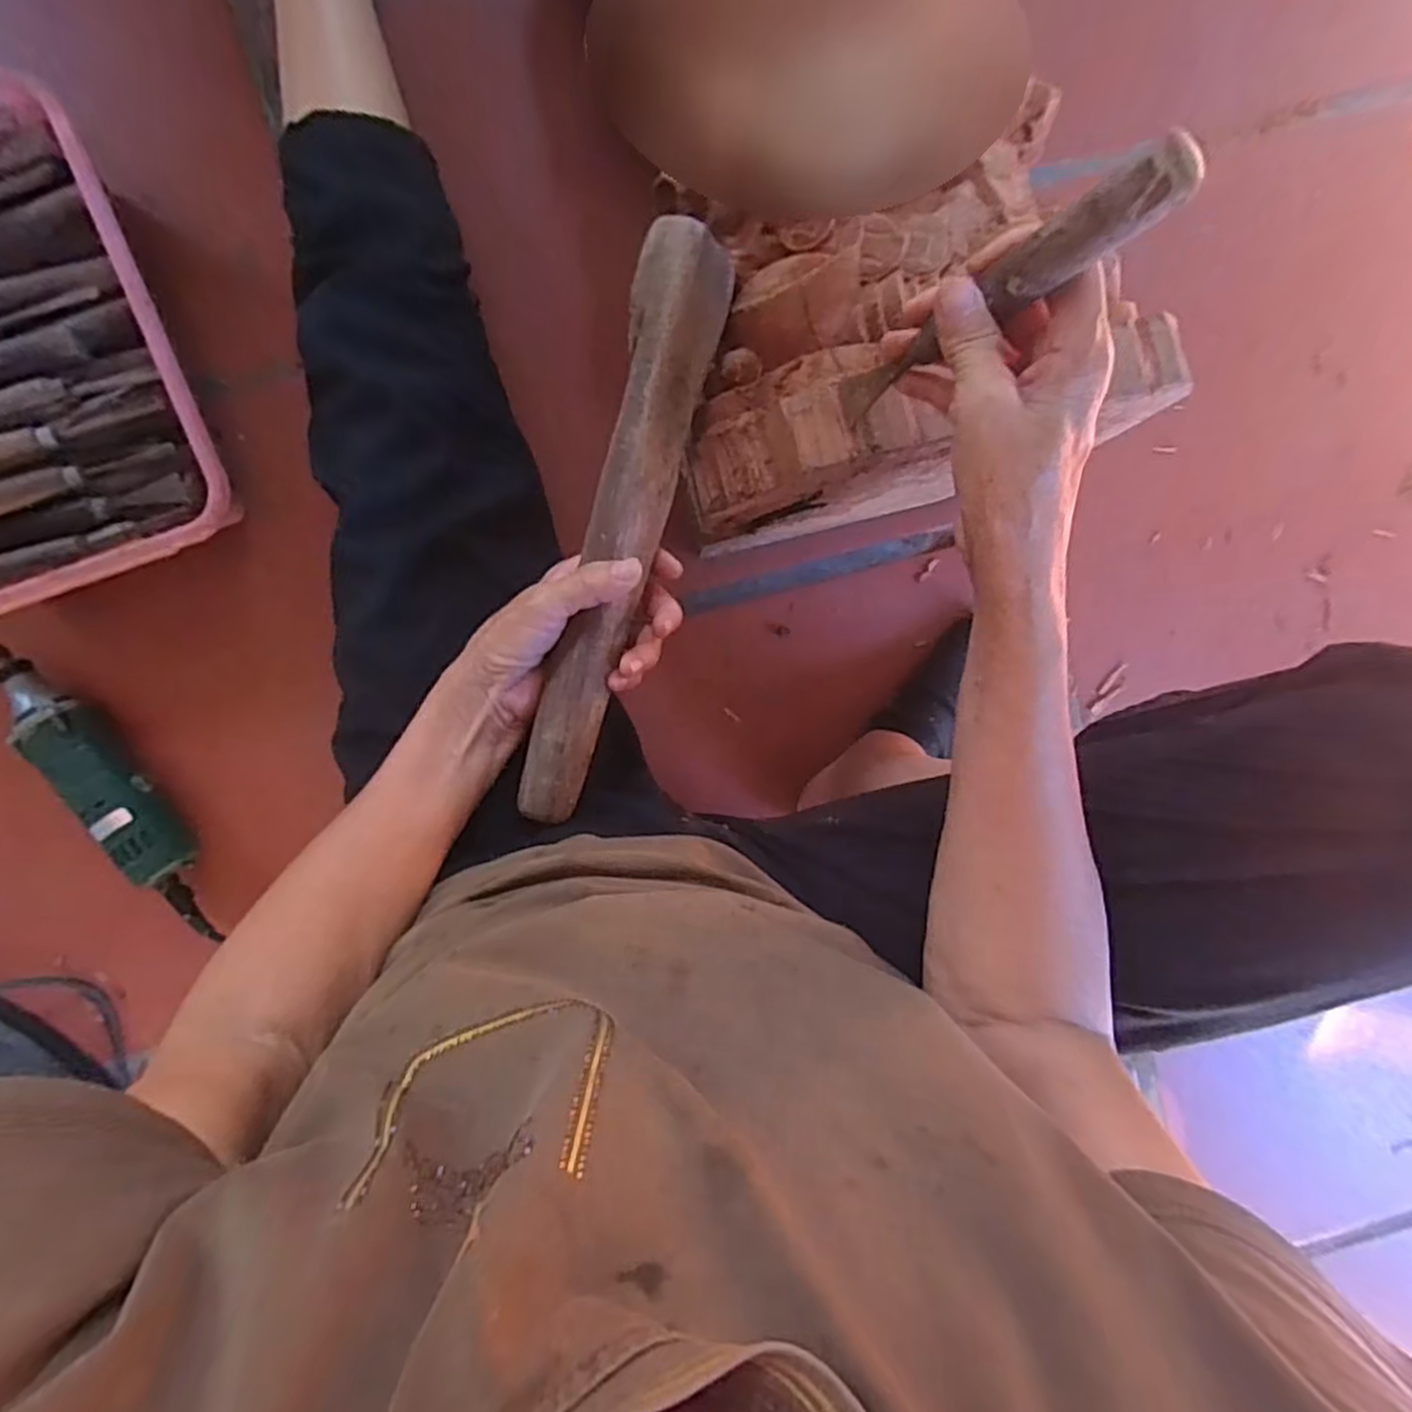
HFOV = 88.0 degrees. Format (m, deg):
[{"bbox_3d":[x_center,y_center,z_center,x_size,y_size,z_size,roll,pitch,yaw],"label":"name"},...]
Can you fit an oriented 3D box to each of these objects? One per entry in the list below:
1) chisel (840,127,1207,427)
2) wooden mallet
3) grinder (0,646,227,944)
[{"bbox_3d":[0.116,-0.168,0.314,0.021,0.176,0.022,-25,97,-23],"label":"chisel"},{"bbox_3d":[-0.049,-0.095,0.413,0.046,0.034,0.328,15,96,-5],"label":"wooden mallet"},{"bbox_3d":[-0.465,0.062,0.572,0.051,0.051,0.254,-35,97,-1],"label":"grinder"}]

